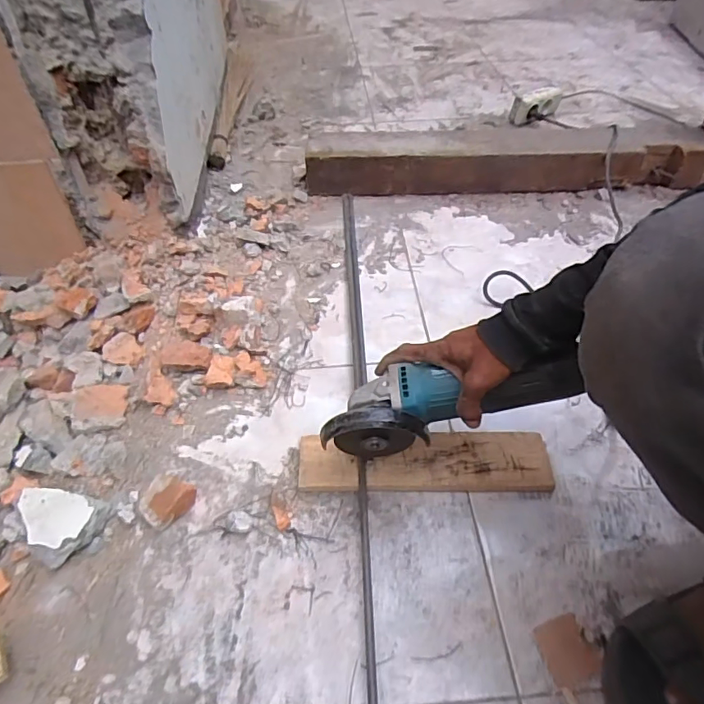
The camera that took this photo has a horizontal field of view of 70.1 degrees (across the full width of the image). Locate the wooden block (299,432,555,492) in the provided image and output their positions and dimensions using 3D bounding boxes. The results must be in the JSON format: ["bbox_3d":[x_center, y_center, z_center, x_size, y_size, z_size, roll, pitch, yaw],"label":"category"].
[{"bbox_3d":[0.085,0.129,0.592,0.290,0.020,0.073,-1,48,1],"label":"wooden block"}]

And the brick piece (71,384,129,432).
[{"bbox_3d":[-0.332,0.071,0.657,0.067,0.024,0.060,-8,48,-5],"label":"brick piece"}]

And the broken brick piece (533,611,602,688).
[{"bbox_3d":[0.199,0.275,0.462,0.050,0.004,0.052,-17,50,-13],"label":"broken brick piece"}]

